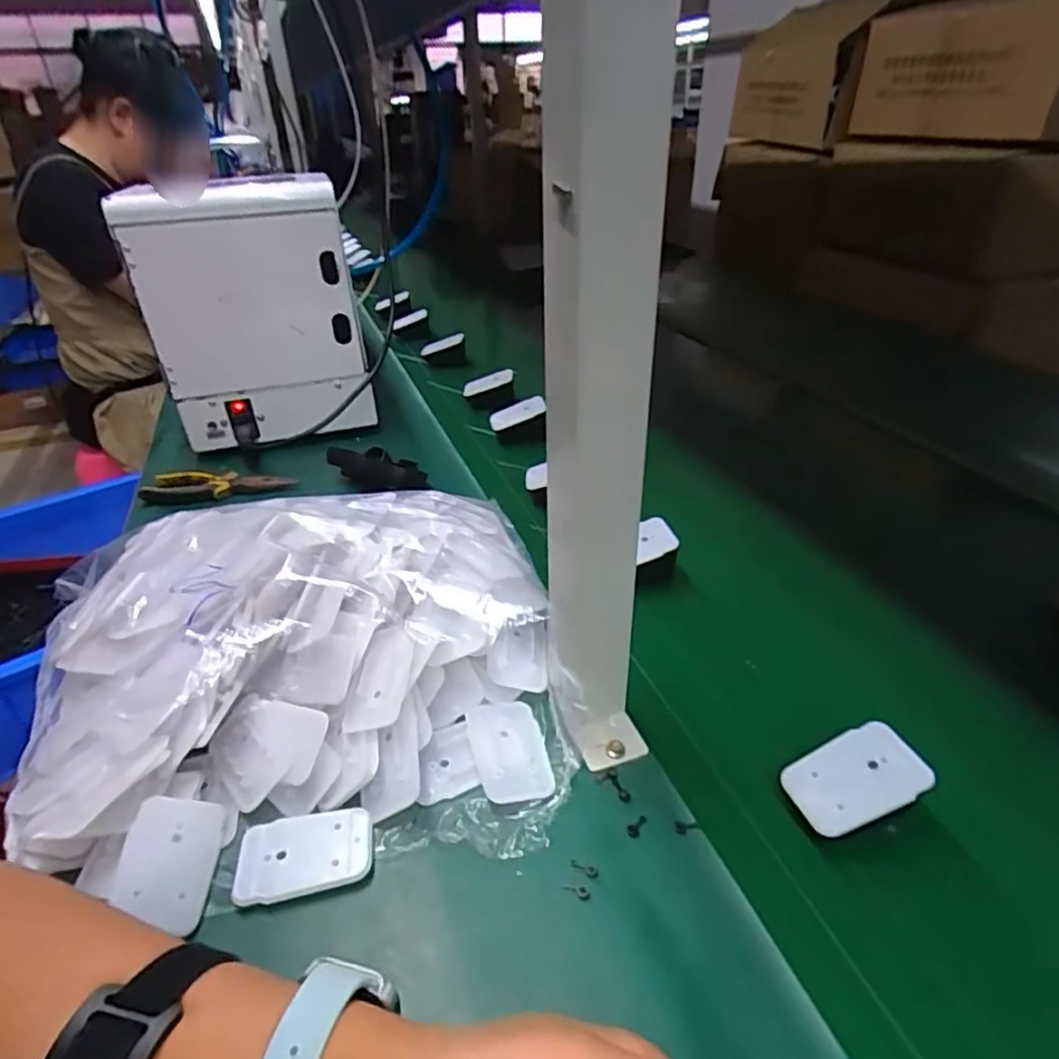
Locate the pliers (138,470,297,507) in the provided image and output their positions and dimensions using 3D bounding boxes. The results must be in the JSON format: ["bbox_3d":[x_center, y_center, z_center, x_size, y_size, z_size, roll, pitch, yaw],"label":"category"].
[{"bbox_3d":[-0.335,-0.047,0.688,0.152,0.020,0.040,-4,34,-1],"label":"pliers"}]

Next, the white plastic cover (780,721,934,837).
[{"bbox_3d":[0.176,0.134,0.350,0.068,0.006,0.043,-28,45,0],"label":"white plastic cover"}]

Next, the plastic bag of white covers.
[{"bbox_3d":[-0.157,0.075,0.425,0.345,0.091,0.299,-5,34,-2],"label":"plastic bag of white covers"}]

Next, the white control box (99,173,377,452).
[{"bbox_3d":[-0.306,-0.236,0.722,0.212,0.265,0.066,-10,34,-9],"label":"white control box"}]

